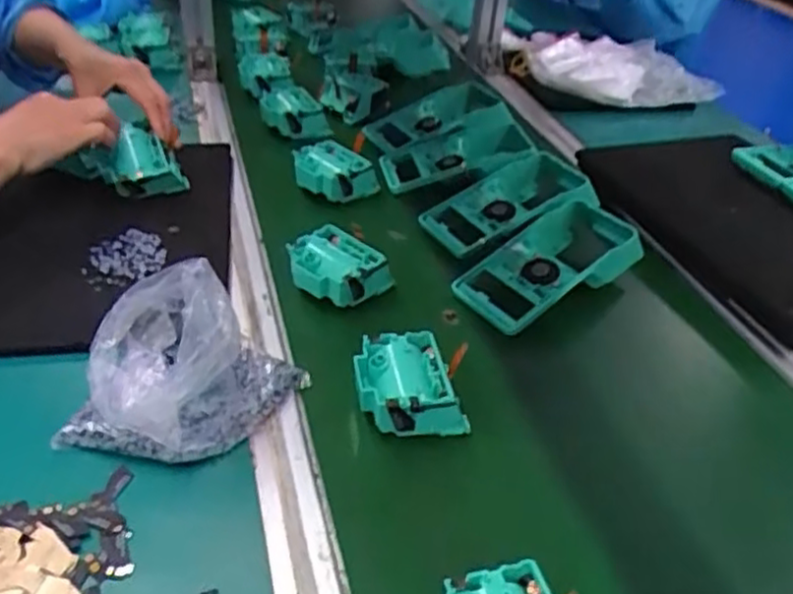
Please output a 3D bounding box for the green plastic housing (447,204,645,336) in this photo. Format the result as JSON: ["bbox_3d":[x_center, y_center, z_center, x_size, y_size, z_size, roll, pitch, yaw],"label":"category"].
[{"bbox_3d":[0.146,-0.029,0.681,0.192,0.044,0.085,-25,45,-31],"label":"green plastic housing"}]

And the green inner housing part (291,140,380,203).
[{"bbox_3d":[-0.071,-0.137,0.784,0.080,0.039,0.067,27,44,28],"label":"green inner housing part"}]

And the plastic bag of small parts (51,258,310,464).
[{"bbox_3d":[-0.150,0.043,0.492,0.135,0.101,0.113,9,38,8],"label":"plastic bag of small parts"}]

